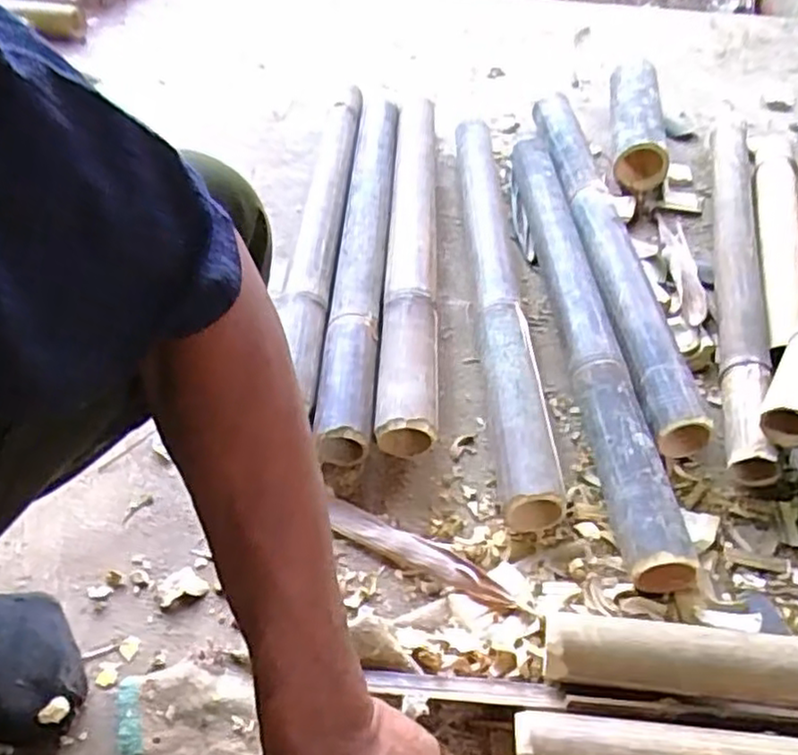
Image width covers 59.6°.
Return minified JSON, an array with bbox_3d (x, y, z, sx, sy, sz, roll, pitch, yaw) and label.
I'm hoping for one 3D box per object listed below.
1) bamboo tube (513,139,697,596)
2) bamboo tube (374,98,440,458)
[{"bbox_3d":[0.193,-0.075,0.768,0.061,0.058,0.640,-3,48,-2],"label":"bamboo tube"},{"bbox_3d":[0.017,-0.174,0.860,0.063,0.073,0.634,1,48,2],"label":"bamboo tube"}]

